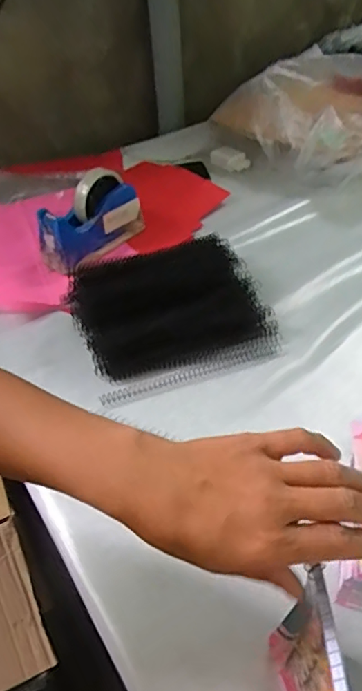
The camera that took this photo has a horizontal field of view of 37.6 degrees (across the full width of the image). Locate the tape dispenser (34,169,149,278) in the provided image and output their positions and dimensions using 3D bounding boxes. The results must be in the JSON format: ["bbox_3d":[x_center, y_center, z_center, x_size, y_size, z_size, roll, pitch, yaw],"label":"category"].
[{"bbox_3d":[-0.130,-0.185,0.772,0.042,0.105,0.160,32,56,32],"label":"tape dispenser"}]

